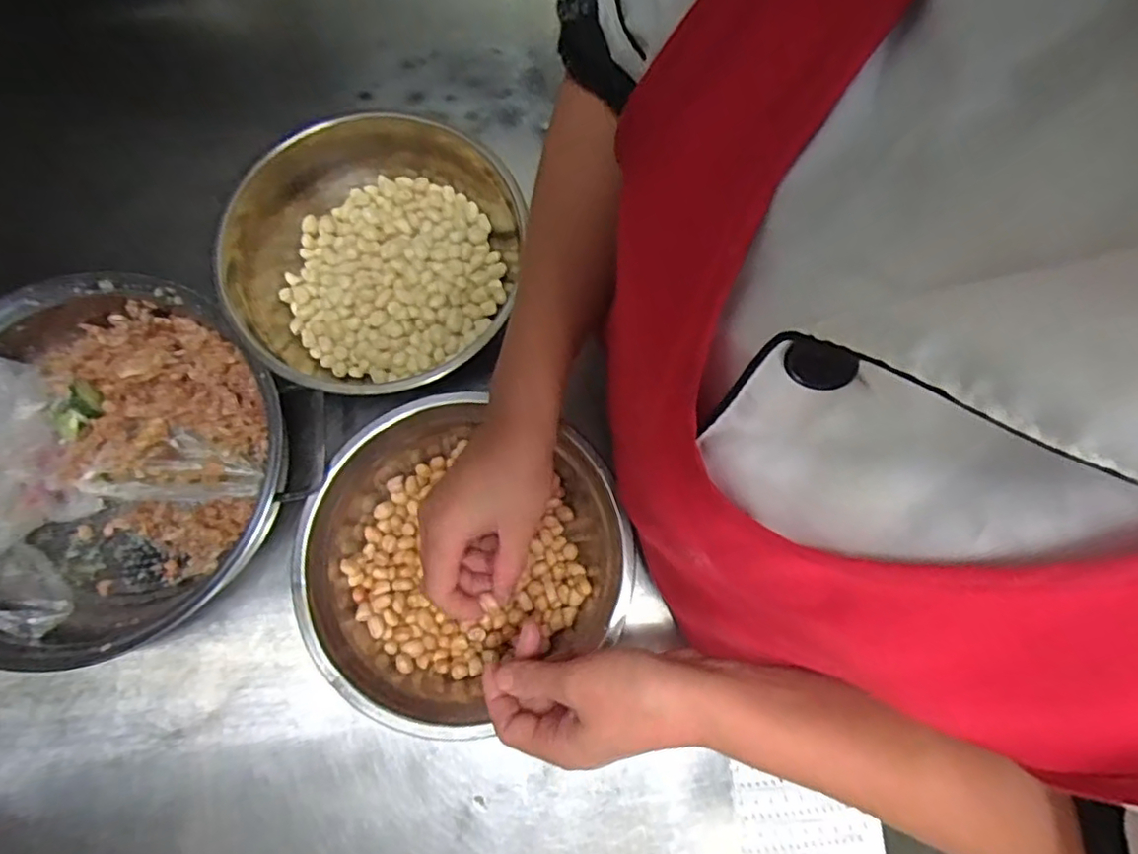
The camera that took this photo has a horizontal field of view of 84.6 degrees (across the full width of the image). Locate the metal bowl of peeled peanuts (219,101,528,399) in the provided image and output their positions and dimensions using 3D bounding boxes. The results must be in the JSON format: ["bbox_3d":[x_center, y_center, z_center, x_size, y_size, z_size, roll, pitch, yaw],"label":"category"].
[{"bbox_3d":[-0.172,-0.137,0.509,0.249,0.087,0.229,0,76,-1],"label":"metal bowl of peeled peanuts"}]

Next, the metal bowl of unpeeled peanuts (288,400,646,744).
[{"bbox_3d":[-0.078,0.093,0.464,0.221,0.075,0.213,0,76,-1],"label":"metal bowl of unpeeled peanuts"}]

